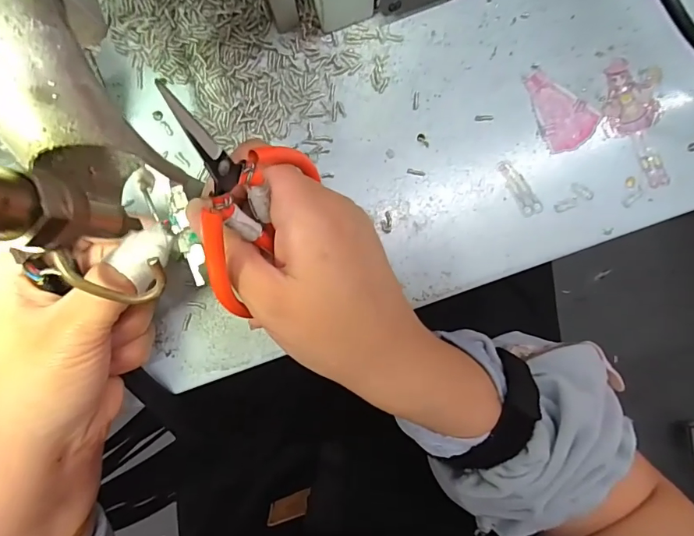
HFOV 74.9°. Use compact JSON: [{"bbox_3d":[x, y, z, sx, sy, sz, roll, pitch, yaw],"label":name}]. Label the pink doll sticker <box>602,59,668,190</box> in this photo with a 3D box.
[{"bbox_3d":[0.147,-0.074,0.229,0.028,0.004,0.065,-5,92,2],"label":"pink doll sticker"}]

